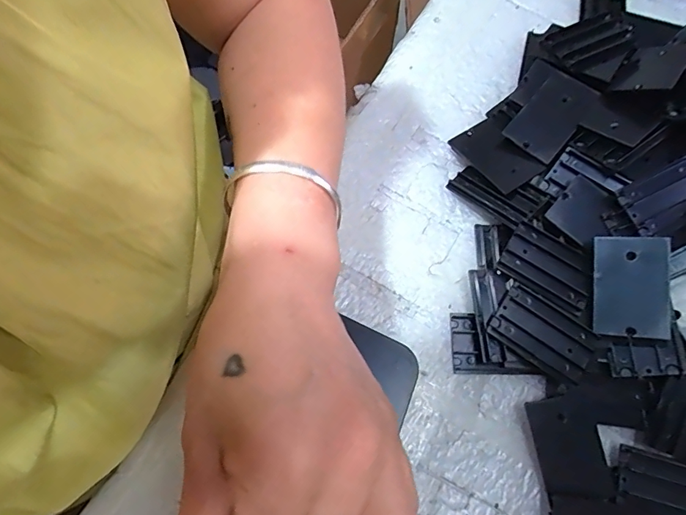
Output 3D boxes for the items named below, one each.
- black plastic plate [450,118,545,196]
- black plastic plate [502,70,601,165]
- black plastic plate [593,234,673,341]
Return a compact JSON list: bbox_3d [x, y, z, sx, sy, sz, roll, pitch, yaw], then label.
[{"bbox_3d":[0.101,-0.068,0.296,0.034,0.005,0.055,-35,66,-9],"label":"black plastic plate"},{"bbox_3d":[0.138,-0.095,0.296,0.035,0.005,0.060,38,87,18],"label":"black plastic plate"},{"bbox_3d":[0.159,0.016,0.247,0.036,0.005,0.055,3,83,20],"label":"black plastic plate"}]

